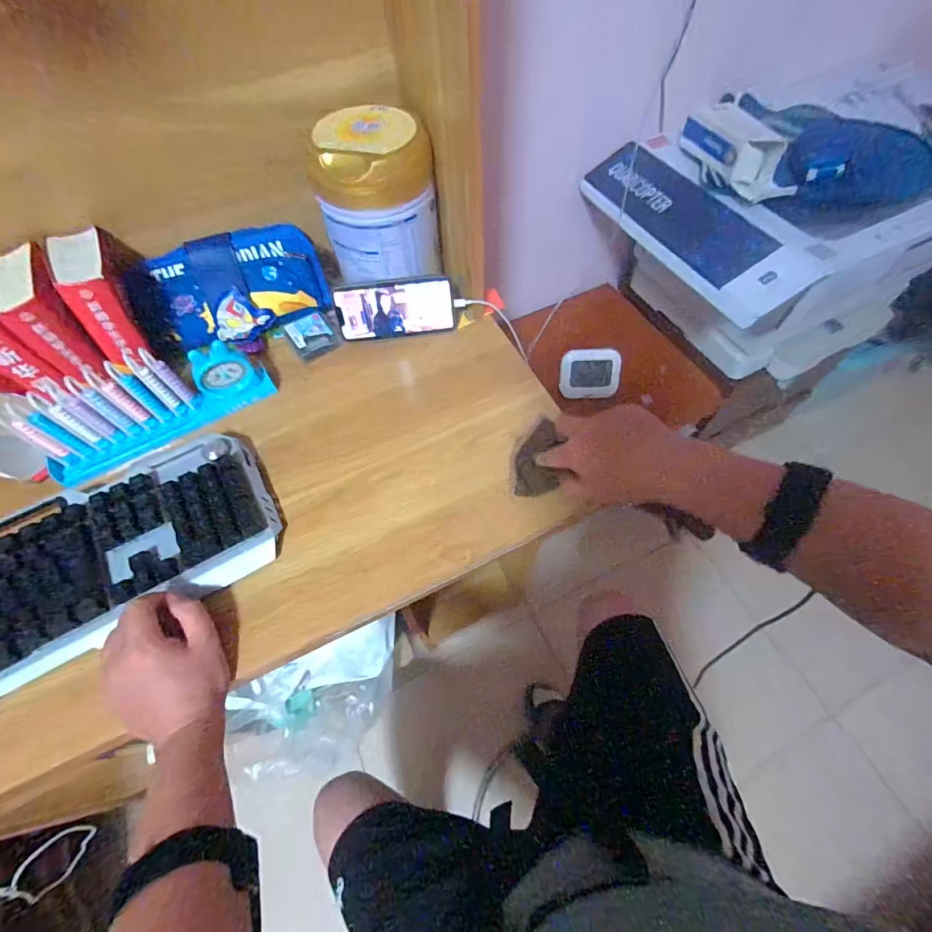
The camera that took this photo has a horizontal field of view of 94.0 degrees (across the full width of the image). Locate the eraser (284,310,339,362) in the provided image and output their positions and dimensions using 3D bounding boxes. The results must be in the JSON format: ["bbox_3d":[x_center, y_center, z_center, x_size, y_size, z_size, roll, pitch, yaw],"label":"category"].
[{"bbox_3d":[-0.194,-0.166,0.547,0.050,0.016,0.062,-32,64,-14],"label":"eraser"}]

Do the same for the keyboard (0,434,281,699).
[{"bbox_3d":[-0.395,0.116,0.393,0.423,0.033,0.154,-29,64,-14],"label":"keyboard"}]

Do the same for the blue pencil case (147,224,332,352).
[{"bbox_3d":[-0.270,-0.223,0.542,0.184,0.112,0.048,-20,23,-5],"label":"blue pencil case"}]

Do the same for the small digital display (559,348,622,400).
[{"bbox_3d":[0.230,-0.168,0.800,0.104,0.089,0.019,-3,26,3],"label":"small digital display"}]

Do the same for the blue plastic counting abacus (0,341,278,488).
[{"bbox_3d":[-0.339,-0.070,0.468,0.230,0.089,0.046,-26,63,-12],"label":"blue plastic counting abacus"}]

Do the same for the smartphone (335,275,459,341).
[{"bbox_3d":[-0.087,-0.194,0.541,0.144,0.068,0.006,-7,38,-4],"label":"smartphone"}]

